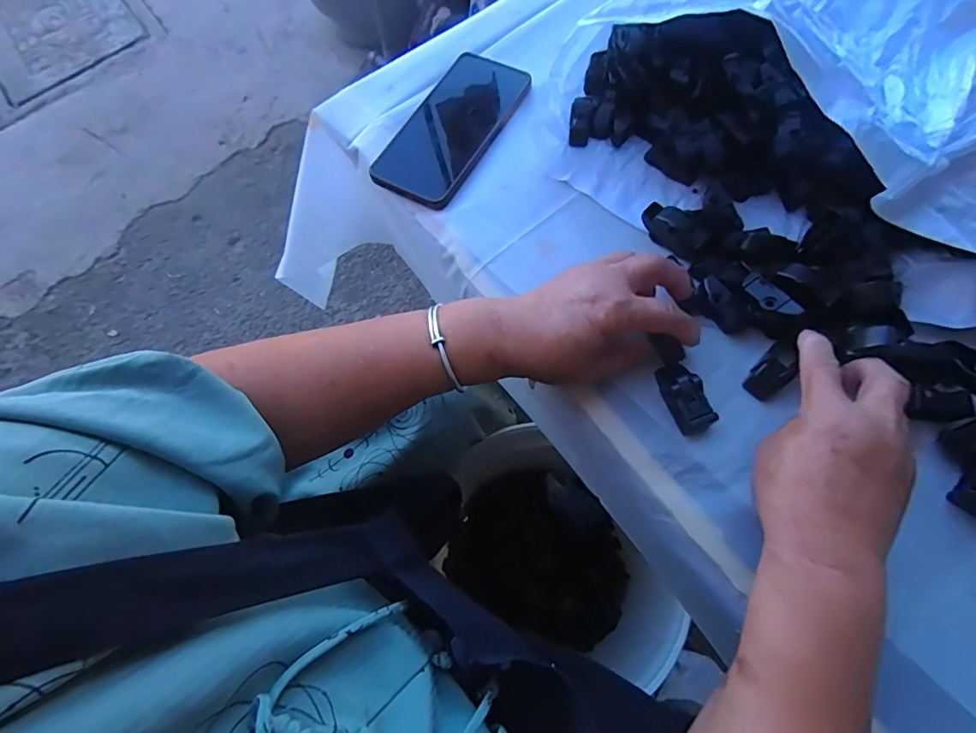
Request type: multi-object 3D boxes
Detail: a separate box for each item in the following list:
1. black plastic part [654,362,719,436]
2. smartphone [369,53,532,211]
[{"bbox_3d":[0.136,0.022,0.345,0.026,0.014,0.049,-20,71,-5],"label":"black plastic part"},{"bbox_3d":[-0.032,-0.215,0.448,0.081,0.009,0.165,28,74,11],"label":"smartphone"}]

